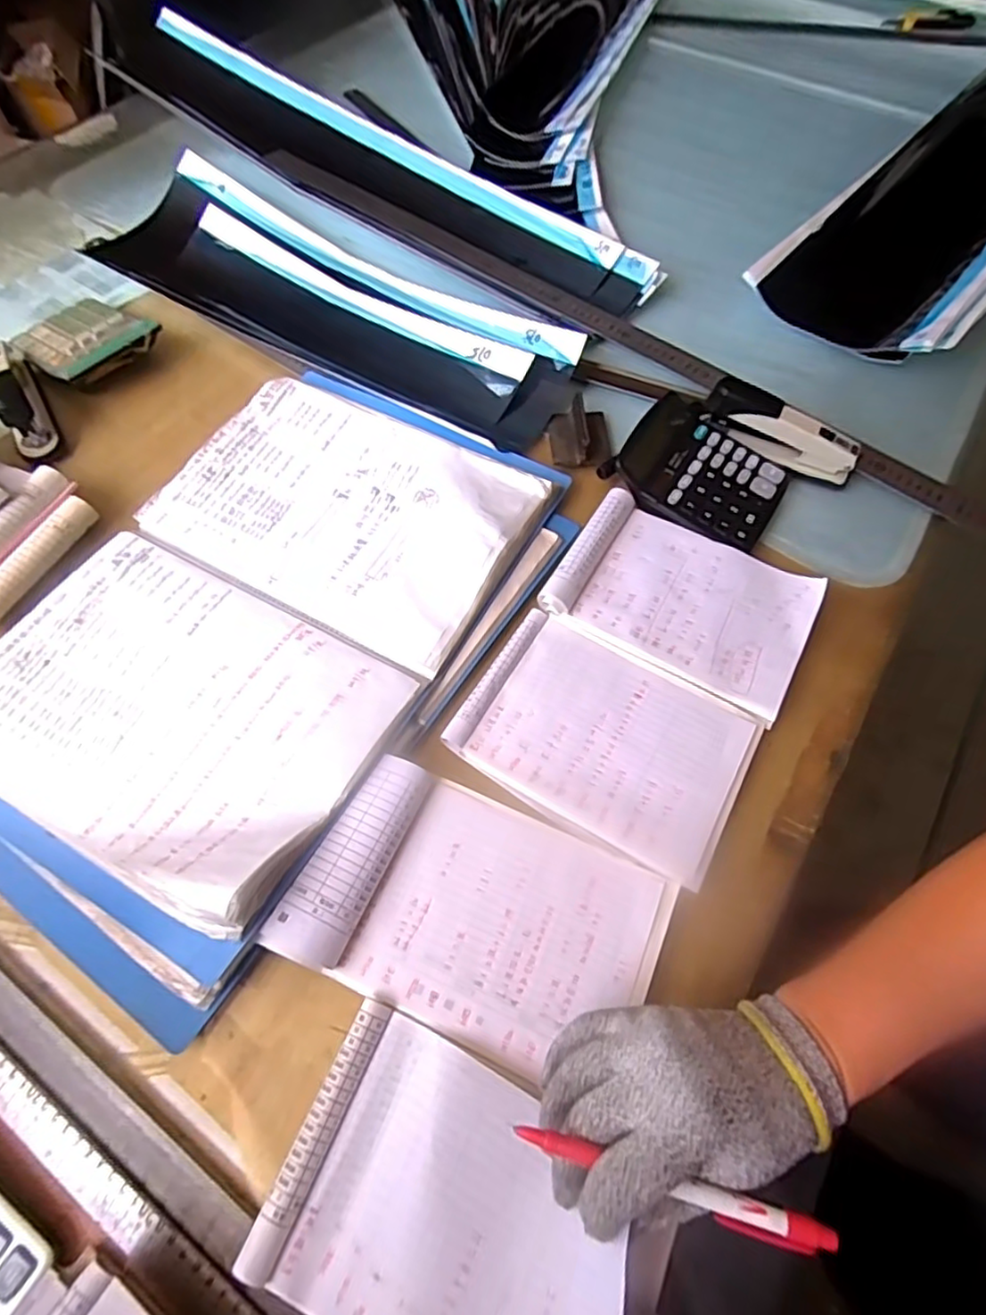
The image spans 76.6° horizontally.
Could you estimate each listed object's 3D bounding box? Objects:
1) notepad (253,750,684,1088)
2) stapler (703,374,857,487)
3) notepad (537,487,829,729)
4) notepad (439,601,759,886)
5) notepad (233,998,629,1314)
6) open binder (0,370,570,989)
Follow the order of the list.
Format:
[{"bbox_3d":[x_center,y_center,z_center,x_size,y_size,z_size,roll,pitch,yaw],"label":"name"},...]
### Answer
[{"bbox_3d":[-0.008,0.163,0.401,0.221,0.033,0.140,22,65,10],"label":"notepad"},{"bbox_3d":[0.269,-0.211,0.585,0.141,0.058,0.029,25,66,12],"label":"stapler"},{"bbox_3d":[0.158,-0.050,0.513,0.197,0.029,0.134,28,66,13],"label":"notepad"},{"bbox_3d":[0.084,0.055,0.461,0.199,0.010,0.143,30,67,14],"label":"notepad"},{"bbox_3d":[-0.027,0.280,0.307,0.169,0.067,0.137,21,65,10],"label":"notepad"},{"bbox_3d":[-0.182,-0.047,0.504,0.310,0.053,0.473,27,66,13],"label":"open binder"}]

